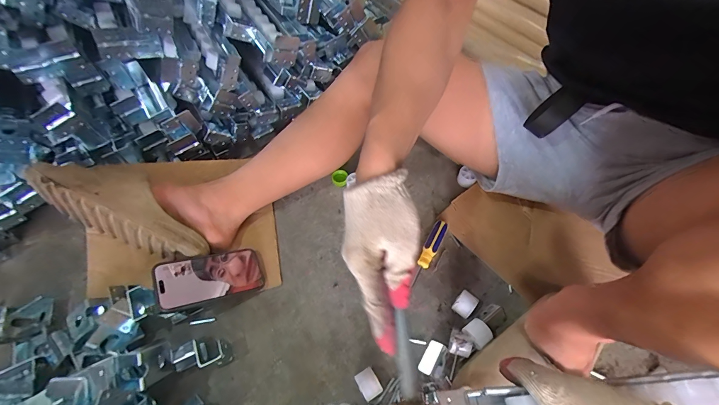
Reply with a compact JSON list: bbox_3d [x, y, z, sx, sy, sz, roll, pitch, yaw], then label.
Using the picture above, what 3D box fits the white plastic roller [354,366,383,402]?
[{"bbox_3d":[0.012,0.243,0.438,0.027,0.028,0.035,-28,61,-14],"label":"white plastic roller"}]

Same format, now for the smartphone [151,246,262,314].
[{"bbox_3d":[-0.221,0.110,0.490,0.145,0.010,0.075,-10,61,-40],"label":"smartphone"}]

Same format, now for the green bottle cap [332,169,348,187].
[{"bbox_3d":[-0.039,-0.047,0.626,0.029,0.018,0.030,-1,58,2],"label":"green bottle cap"}]

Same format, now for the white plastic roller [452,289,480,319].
[{"bbox_3d":[0.154,0.154,0.484,0.027,0.035,0.034,37,67,23],"label":"white plastic roller"}]

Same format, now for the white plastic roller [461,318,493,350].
[{"bbox_3d":[0.168,0.188,0.468,0.032,0.024,0.034,-30,61,-15],"label":"white plastic roller"}]

